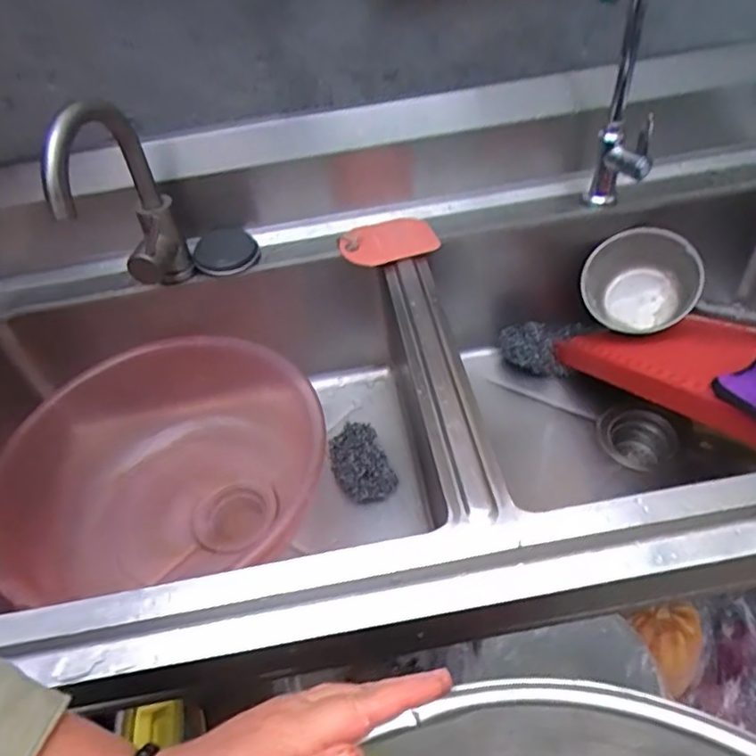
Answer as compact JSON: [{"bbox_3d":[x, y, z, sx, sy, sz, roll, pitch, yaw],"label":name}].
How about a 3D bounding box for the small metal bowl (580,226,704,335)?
[{"bbox_3d":[0.358,-0.122,0.844,0.147,0.106,0.139,14,77,20],"label":"small metal bowl"}]

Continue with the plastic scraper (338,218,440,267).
[{"bbox_3d":[0.011,-0.179,0.783,0.119,0.010,0.092,-15,49,-9],"label":"plastic scraper"}]

